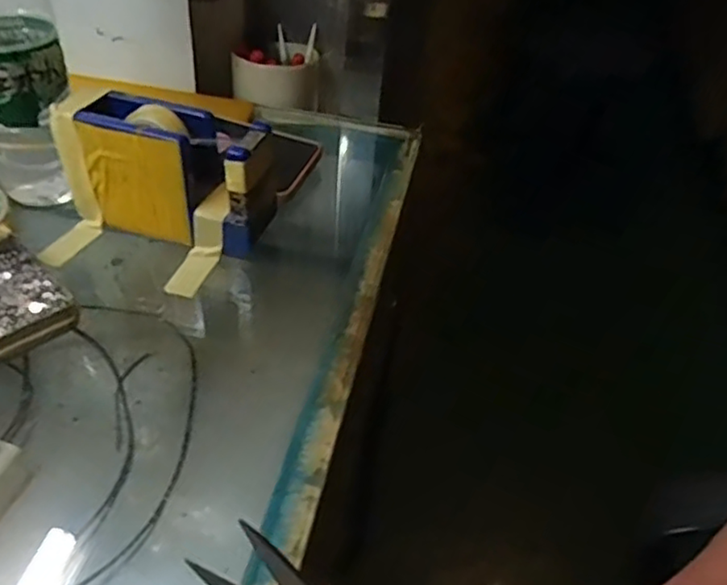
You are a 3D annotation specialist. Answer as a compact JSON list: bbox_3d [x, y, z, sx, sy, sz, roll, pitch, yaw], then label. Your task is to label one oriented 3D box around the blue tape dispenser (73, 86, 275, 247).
[{"bbox_3d":[-0.128,-0.079,0.428,0.119,0.083,0.048,15,42,9],"label":"blue tape dispenser"}]

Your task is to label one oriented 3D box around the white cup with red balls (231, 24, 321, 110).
[{"bbox_3d":[-0.085,-0.221,0.632,0.081,0.053,0.095,-1,42,-8],"label":"white cup with red balls"}]

